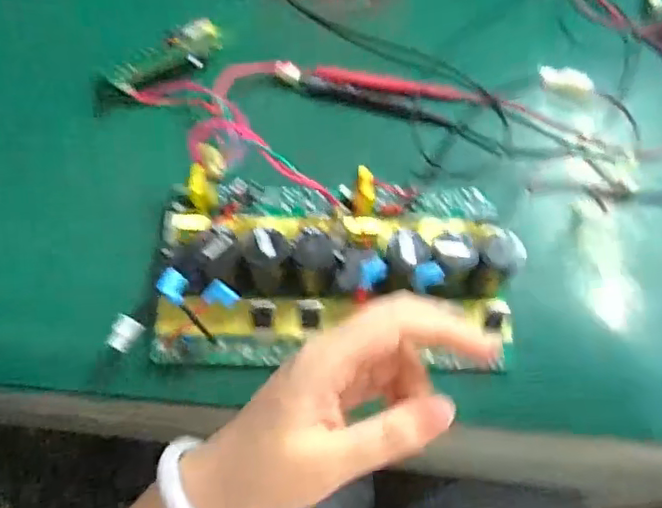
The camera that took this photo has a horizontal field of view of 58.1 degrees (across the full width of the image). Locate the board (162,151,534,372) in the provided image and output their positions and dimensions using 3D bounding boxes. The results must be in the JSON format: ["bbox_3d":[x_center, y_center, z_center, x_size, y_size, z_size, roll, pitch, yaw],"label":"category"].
[{"bbox_3d":[0.002,-0.005,0.409,0.243,0.056,0.153,3,63,2],"label":"board"}]

